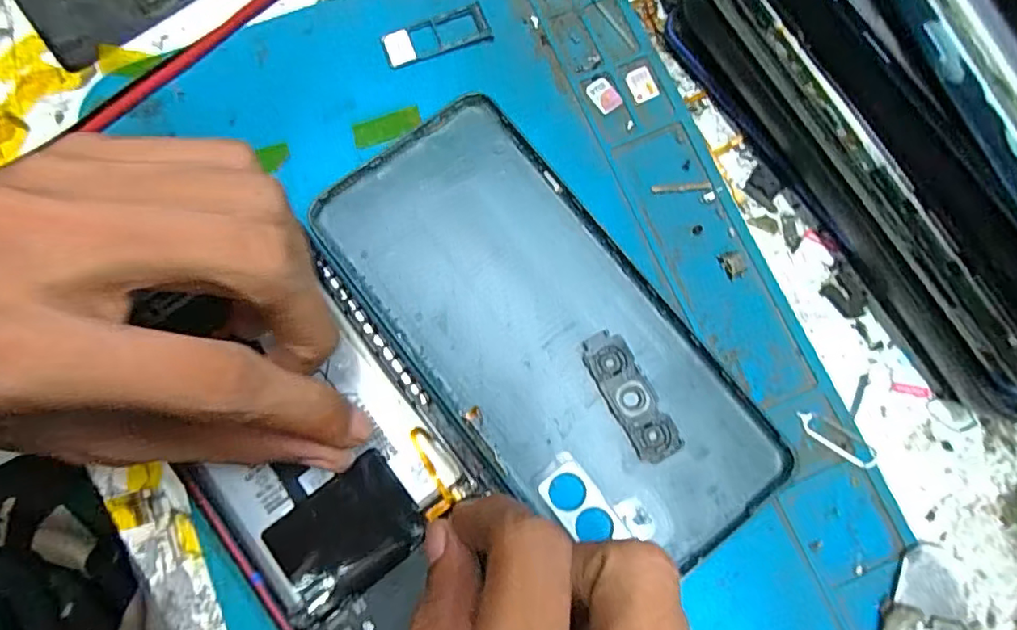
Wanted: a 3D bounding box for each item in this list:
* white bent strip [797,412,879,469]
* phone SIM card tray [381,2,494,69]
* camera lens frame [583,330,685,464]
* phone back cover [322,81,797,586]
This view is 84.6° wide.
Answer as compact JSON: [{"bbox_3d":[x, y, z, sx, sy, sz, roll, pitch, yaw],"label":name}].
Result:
[{"bbox_3d":[0.104,0.039,0.176,0.028,0.004,0.008,33,81,6],"label":"white bent strip"},{"bbox_3d":[-0.026,-0.101,0.202,0.038,0.004,0.015,-19,80,-4],"label":"phone SIM card tray"},{"bbox_3d":[0.038,0.025,0.176,0.014,0.004,0.043,-28,80,-6],"label":"camera lens frame"},{"bbox_3d":[0.010,0.008,0.180,0.076,0.005,0.159,-38,82,-7],"label":"phone back cover"}]

